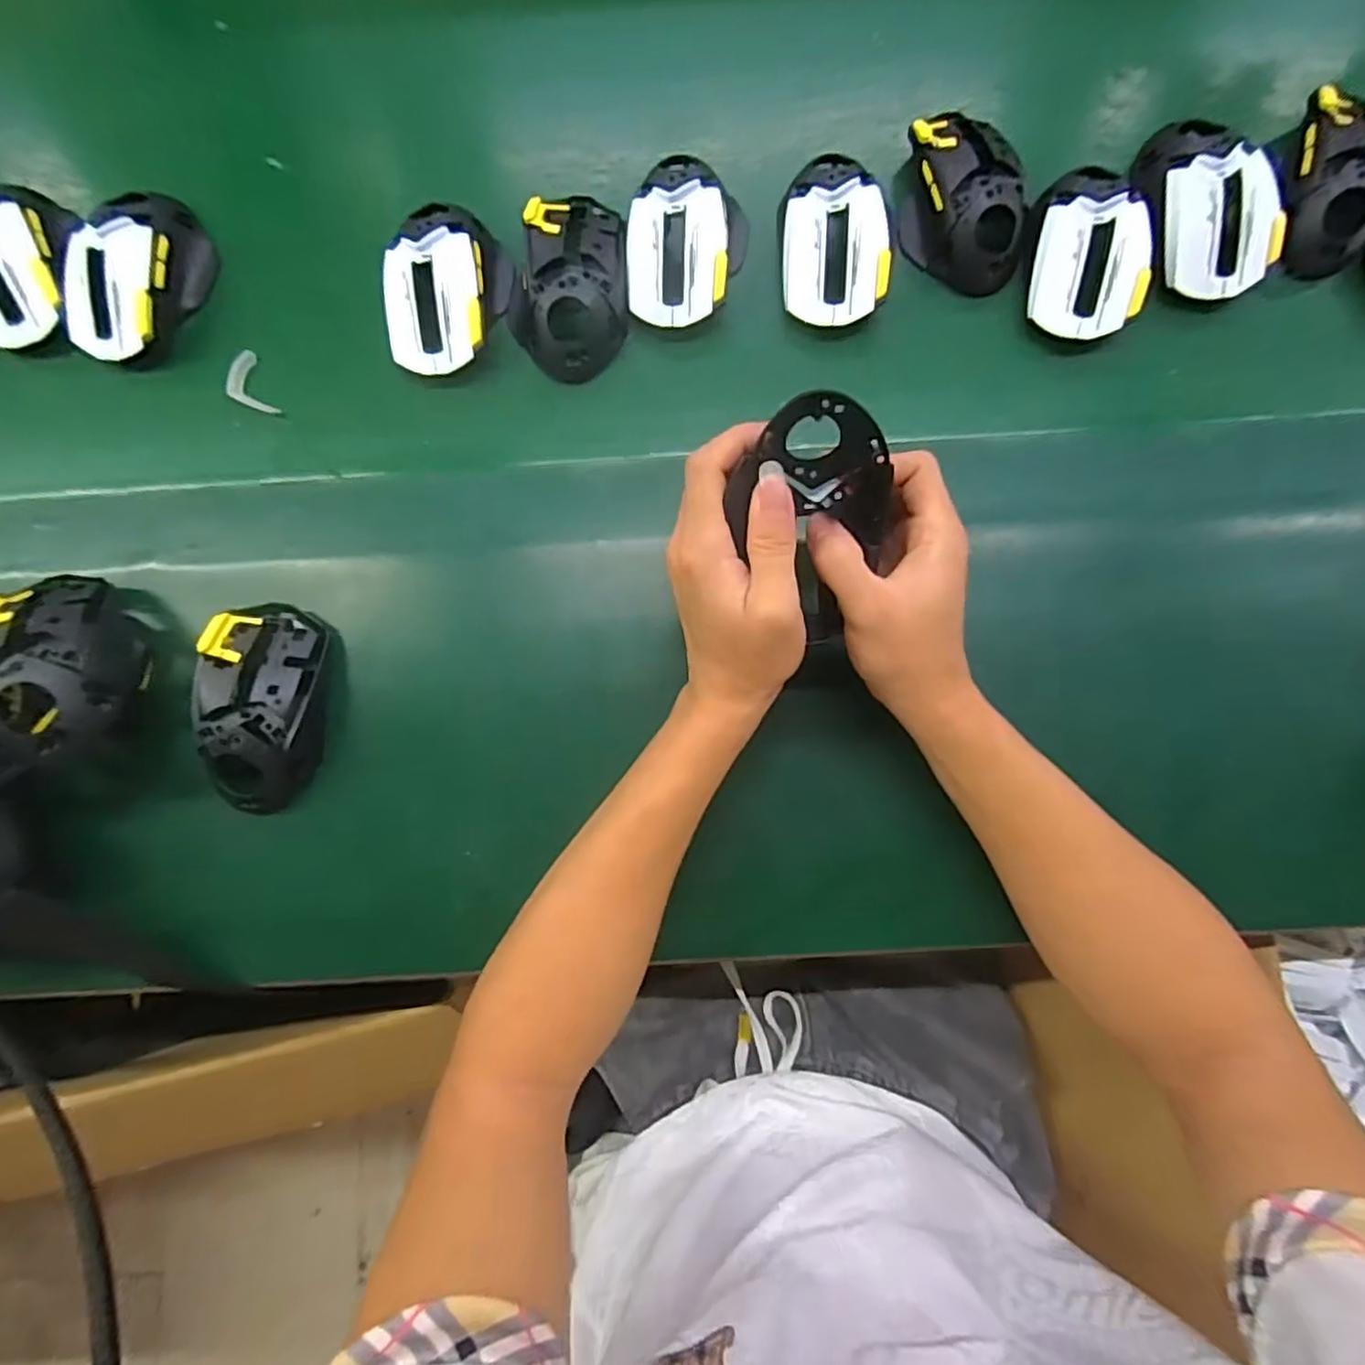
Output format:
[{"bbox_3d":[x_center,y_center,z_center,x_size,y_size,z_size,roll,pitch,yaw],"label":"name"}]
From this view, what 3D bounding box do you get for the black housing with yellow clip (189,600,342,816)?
[{"bbox_3d":[-0.244,0.013,0.398,0.061,0.035,0.118,2,83,3],"label":"black housing with yellow clip"}]

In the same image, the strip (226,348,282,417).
[{"bbox_3d":[-0.280,-0.190,0.440,0.024,0.007,0.046,-24,83,-1],"label":"strip"}]

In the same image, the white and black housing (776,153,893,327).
[{"bbox_3d":[0.095,-0.278,0.428,0.066,0.034,0.108,3,83,3],"label":"white and black housing"}]

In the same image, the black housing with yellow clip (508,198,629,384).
[{"bbox_3d":[-0.073,-0.252,0.428,0.075,0.033,0.116,-3,83,2],"label":"black housing with yellow clip"}]

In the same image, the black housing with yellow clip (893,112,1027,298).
[{"bbox_3d":[0.175,-0.305,0.432,0.065,0.035,0.114,-8,83,1],"label":"black housing with yellow clip"}]

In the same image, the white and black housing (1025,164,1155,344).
[{"bbox_3d":[0.248,-0.263,0.421,0.065,0.027,0.099,2,103,13],"label":"white and black housing"}]

